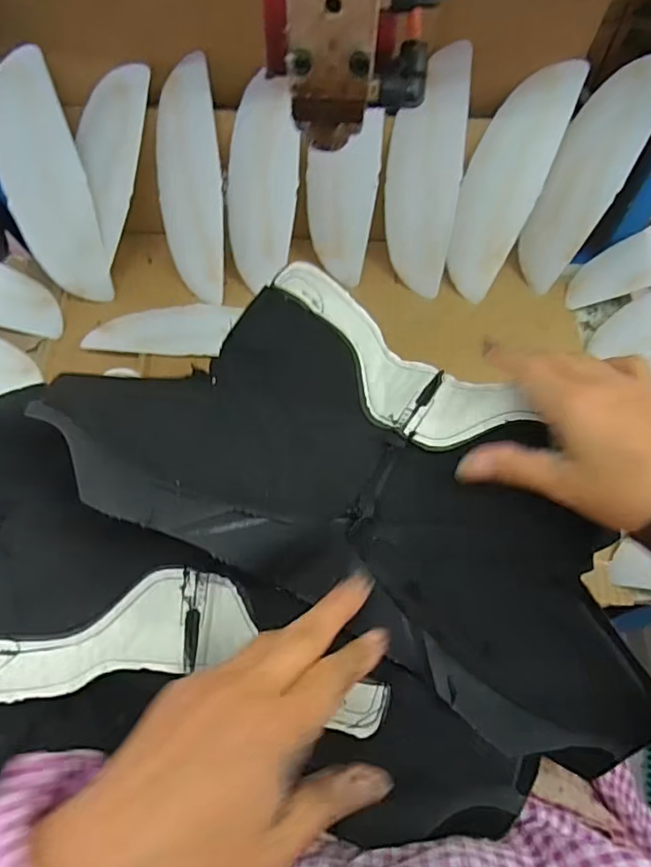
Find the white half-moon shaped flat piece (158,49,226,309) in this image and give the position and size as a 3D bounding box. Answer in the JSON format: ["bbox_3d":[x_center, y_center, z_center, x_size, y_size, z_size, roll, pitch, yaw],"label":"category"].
[{"bbox_3d":[-0.135,-0.244,0.559,0.073,0.210,0.010,12,24,28],"label":"white half-moon shaped flat piece"}]

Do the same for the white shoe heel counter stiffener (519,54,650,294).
[{"bbox_3d":[0.253,-0.247,0.547,0.068,0.215,0.006,33,35,23],"label":"white shoe heel counter stiffener"}]

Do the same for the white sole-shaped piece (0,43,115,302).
[{"bbox_3d":[-0.262,-0.233,0.533,0.073,0.214,0.009,-19,31,-27],"label":"white sole-shaped piece"}]

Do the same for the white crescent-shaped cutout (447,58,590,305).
[{"bbox_3d":[0.175,-0.245,0.555,0.071,0.215,0.008,26,25,12],"label":"white crescent-shaped cutout"}]

